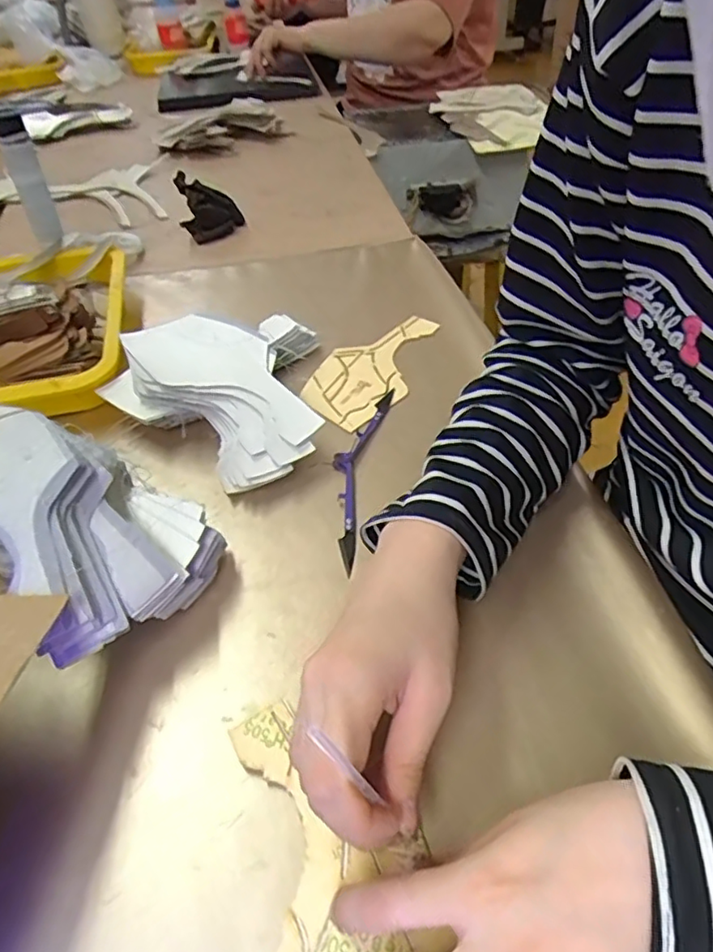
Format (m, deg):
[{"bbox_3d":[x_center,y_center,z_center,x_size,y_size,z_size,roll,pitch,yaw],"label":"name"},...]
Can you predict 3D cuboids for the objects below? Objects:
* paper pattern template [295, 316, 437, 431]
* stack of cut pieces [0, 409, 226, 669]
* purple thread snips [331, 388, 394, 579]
[{"bbox_3d":[0.021,-0.099,0.534,0.084,0.006,0.160,34,56,30],"label":"paper pattern template"},{"bbox_3d":[-0.173,0.028,0.360,0.169,0.093,0.110,30,54,27],"label":"stack of cut pieces"},{"bbox_3d":[-0.002,-0.007,0.443,0.031,0.009,0.177,7,47,9],"label":"purple thread snips"}]

